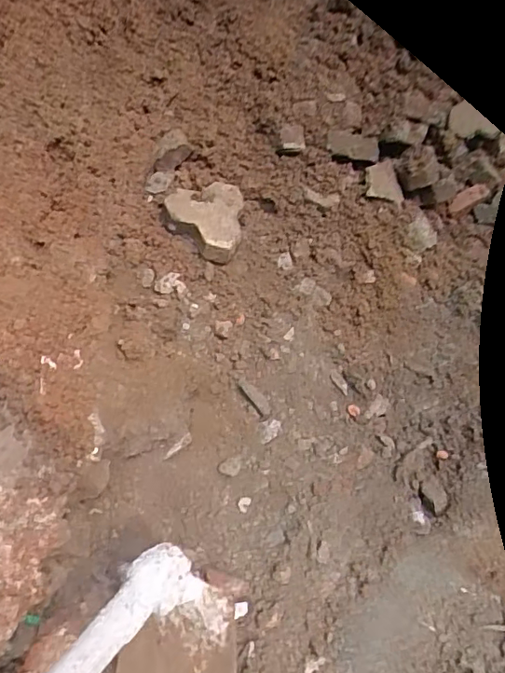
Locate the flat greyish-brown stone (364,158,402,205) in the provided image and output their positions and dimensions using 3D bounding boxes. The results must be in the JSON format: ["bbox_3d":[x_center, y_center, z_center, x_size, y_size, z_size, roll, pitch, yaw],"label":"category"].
[{"bbox_3d":[0.309,-0.359,1.271,0.104,0.105,0.011,-11,3,-22],"label":"flat greyish-brown stone"}]

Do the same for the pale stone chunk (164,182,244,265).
[{"bbox_3d":[-0.098,-0.242,1.105,0.153,0.059,0.169,-3,77,0],"label":"pale stone chunk"}]

